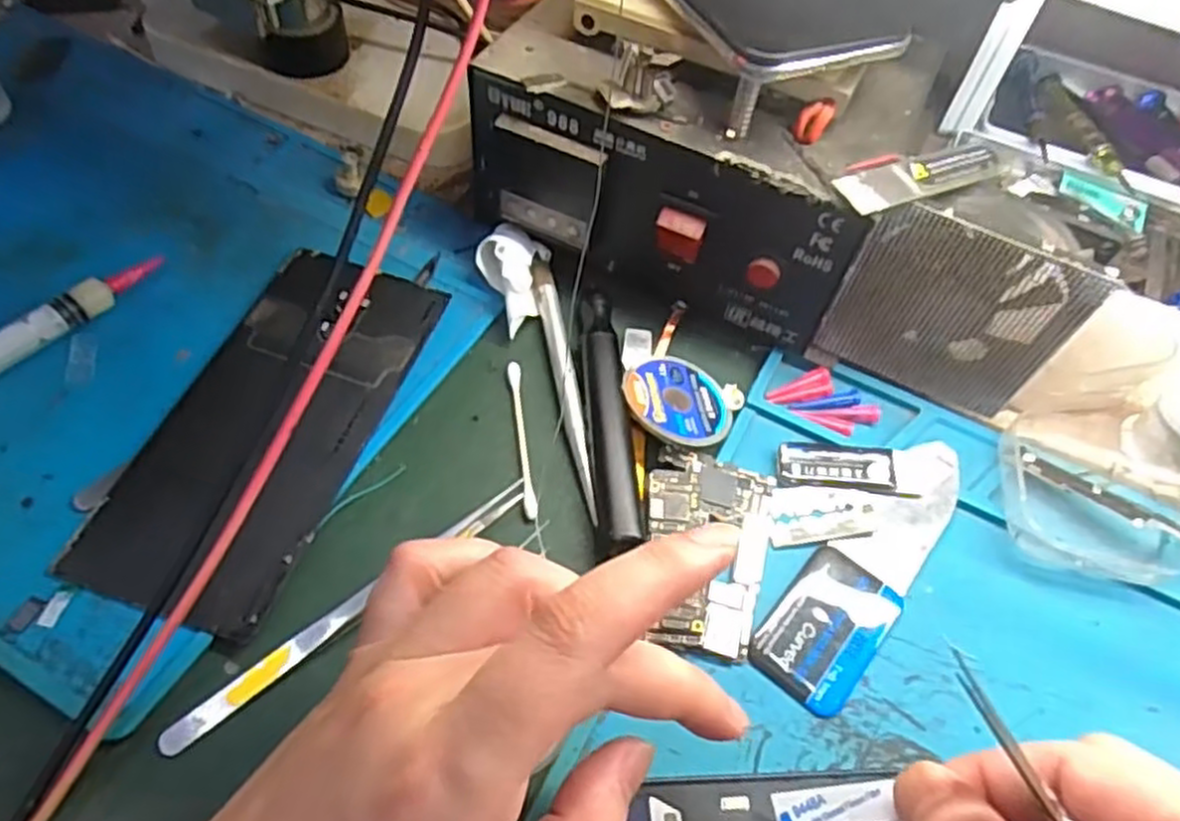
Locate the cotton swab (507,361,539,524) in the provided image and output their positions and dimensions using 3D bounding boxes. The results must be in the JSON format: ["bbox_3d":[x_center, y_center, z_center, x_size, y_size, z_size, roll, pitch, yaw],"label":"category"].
[{"bbox_3d":[-0.027,0.009,0.299,0.005,0.004,0.070,-5,56,-8],"label":"cotton swab"}]

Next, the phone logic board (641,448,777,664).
[{"bbox_3d":[0.042,0.049,0.273,0.045,0.006,0.073,15,58,-2],"label":"phone logic board"}]

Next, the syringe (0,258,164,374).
[{"bbox_3d":[-0.218,-0.028,0.295,0.019,0.013,0.110,35,60,18],"label":"syringe"}]

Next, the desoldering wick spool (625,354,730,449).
[{"bbox_3d":[0.035,-0.004,0.303,0.044,0.004,0.043,12,47,-14],"label":"desoldering wick spool"}]

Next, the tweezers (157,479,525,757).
[{"bbox_3d":[-0.077,0.064,0.256,0.136,0.005,0.010,-37,66,-25],"label":"tweezers"}]

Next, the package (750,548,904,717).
[{"bbox_3d":[0.082,0.074,0.261,0.034,0.004,0.053,35,60,18],"label":"package"}]

